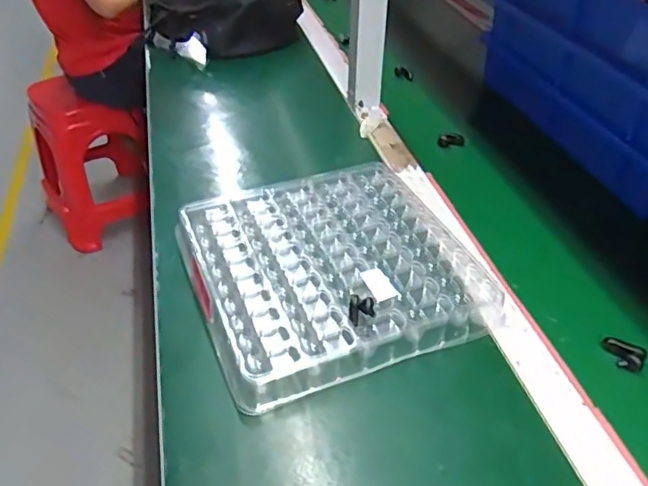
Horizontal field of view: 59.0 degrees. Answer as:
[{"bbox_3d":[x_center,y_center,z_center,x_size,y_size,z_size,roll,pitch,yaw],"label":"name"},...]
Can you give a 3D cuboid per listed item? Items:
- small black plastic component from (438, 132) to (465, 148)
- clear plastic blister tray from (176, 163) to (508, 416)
[{"bbox_3d":[0.179,-0.144,0.801,0.036,0.019,0.013,8,41,8],"label":"small black plastic component"},{"bbox_3d":[0.003,0.020,0.586,0.262,0.036,0.264,-15,43,-17],"label":"clear plastic blister tray"}]

